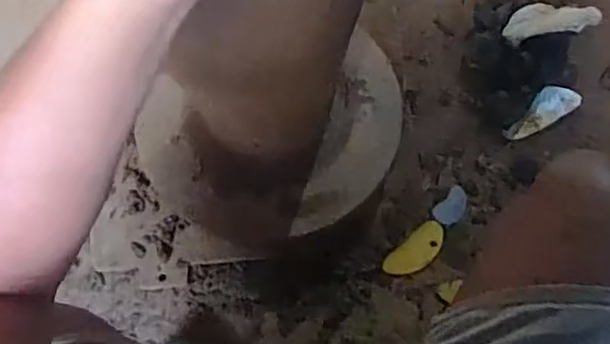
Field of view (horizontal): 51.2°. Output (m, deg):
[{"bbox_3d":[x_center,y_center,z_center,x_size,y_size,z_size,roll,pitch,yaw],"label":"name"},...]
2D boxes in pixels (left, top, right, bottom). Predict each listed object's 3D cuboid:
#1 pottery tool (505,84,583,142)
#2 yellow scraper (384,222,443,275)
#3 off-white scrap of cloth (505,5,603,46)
[{"bbox_3d":[0.397,-0.100,1.078,0.136,0.027,0.051,-36,73,4],"label":"pottery tool"},{"bbox_3d":[0.176,0.126,1.003,0.108,0.005,0.047,-45,83,1],"label":"yellow scraper"},{"bbox_3d":[0.405,-0.249,1.049,0.146,0.030,0.072,-2,69,26],"label":"off-white scrap of cloth"}]

